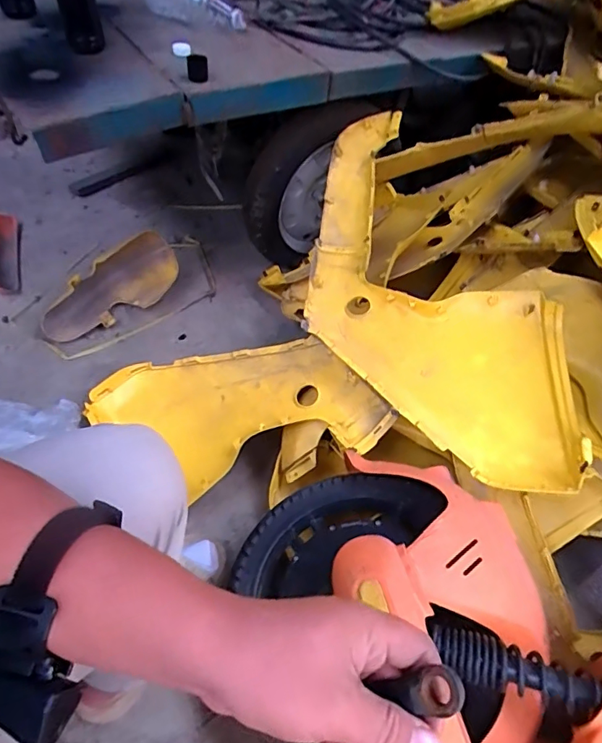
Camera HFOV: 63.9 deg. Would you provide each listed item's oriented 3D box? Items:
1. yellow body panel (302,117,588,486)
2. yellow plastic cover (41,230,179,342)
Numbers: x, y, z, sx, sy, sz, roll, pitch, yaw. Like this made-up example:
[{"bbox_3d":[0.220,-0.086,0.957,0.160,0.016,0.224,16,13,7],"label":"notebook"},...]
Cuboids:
[{"bbox_3d":[0.227,-0.194,0.914,0.399,0.151,0.814,4,49,-3],"label":"yellow body panel"},{"bbox_3d":[-0.441,-0.205,1.103,0.328,0.151,0.121,-30,58,-28],"label":"yellow plastic cover"}]

